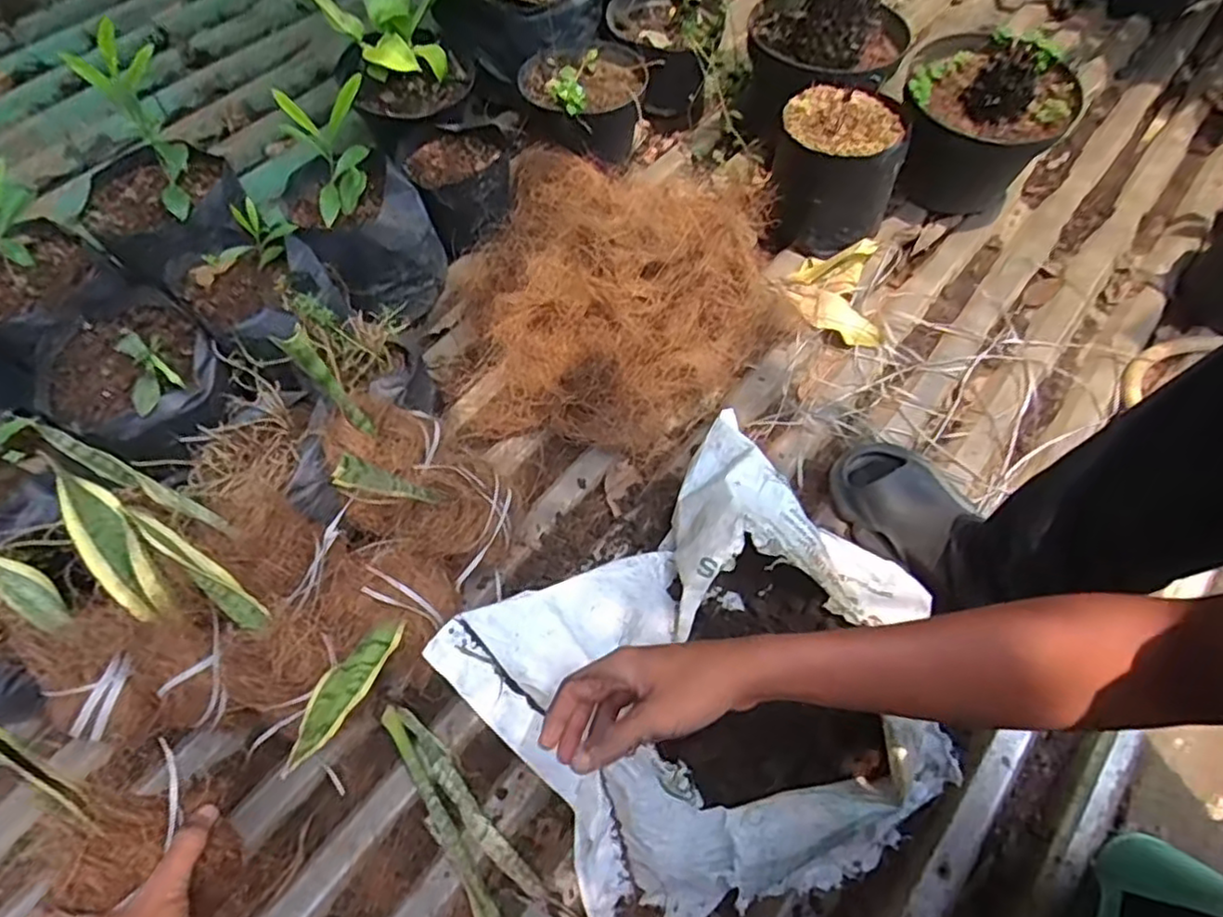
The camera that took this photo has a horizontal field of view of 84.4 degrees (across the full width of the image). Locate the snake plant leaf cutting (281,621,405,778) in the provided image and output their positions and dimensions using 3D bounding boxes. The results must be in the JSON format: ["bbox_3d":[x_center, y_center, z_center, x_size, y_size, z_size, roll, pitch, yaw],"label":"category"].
[{"bbox_3d":[-0.208,0.177,0.514,0.042,0.017,0.159,11,20,2],"label":"snake plant leaf cutting"}]

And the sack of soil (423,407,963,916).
[{"bbox_3d":[0.109,0.191,0.599,0.411,0.127,0.377,-32,70,-20],"label":"sack of soil"}]

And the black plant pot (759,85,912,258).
[{"bbox_3d":[0.287,-0.367,0.882,0.161,0.154,0.128,9,62,-1],"label":"black plant pot"}]

